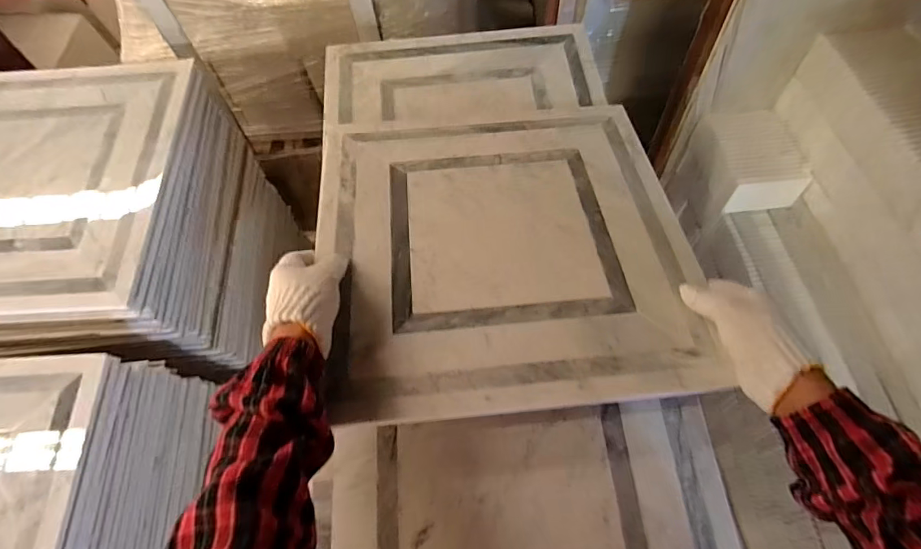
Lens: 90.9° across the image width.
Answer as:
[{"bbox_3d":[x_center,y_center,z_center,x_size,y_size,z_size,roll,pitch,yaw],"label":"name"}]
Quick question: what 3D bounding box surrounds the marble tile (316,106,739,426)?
[{"bbox_3d":[0.047,-0.046,0.497,0.384,0.009,0.386,-6,56,-4],"label":"marble tile"}]

